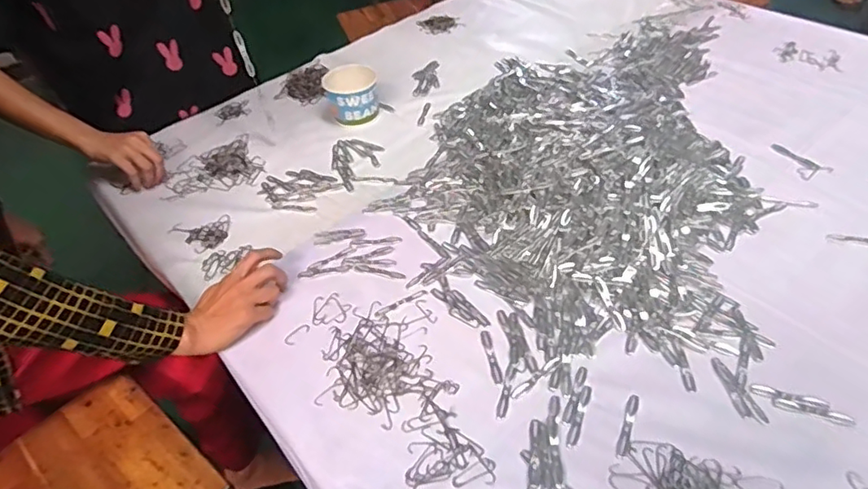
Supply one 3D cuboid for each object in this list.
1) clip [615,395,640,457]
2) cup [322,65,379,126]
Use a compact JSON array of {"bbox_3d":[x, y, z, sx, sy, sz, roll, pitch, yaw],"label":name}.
[{"bbox_3d":[0.194,0.180,0.556,0.011,0.004,0.068,15,49,21],"label":"clip"},{"bbox_3d":[-0.144,-0.263,0.973,0.084,0.082,0.087,-4,45,4],"label":"cup"}]

